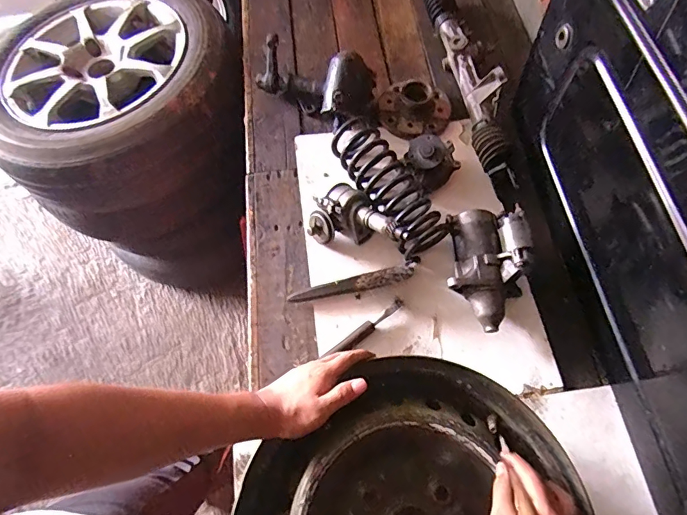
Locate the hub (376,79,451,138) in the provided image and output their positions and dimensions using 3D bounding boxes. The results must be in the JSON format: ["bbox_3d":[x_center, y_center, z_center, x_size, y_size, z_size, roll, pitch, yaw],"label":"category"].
[{"bbox_3d":[0.139,-0.293,0.863,0.145,0.053,0.117,9,66,1],"label":"hub"}]

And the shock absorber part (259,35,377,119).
[{"bbox_3d":[-0.056,-0.339,0.866,0.235,0.111,0.106,28,68,10],"label":"shock absorber part"}]

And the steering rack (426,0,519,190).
[{"bbox_3d":[0.251,-0.371,0.885,0.061,0.085,0.545,-7,66,-6],"label":"steering rack"}]

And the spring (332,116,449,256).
[{"bbox_3d":[0.072,-0.125,0.777,0.091,0.079,0.263,-26,70,-14],"label":"spring"}]

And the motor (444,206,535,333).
[{"bbox_3d":[0.227,0.018,0.711,0.121,0.094,0.193,6,66,0],"label":"motor"}]

